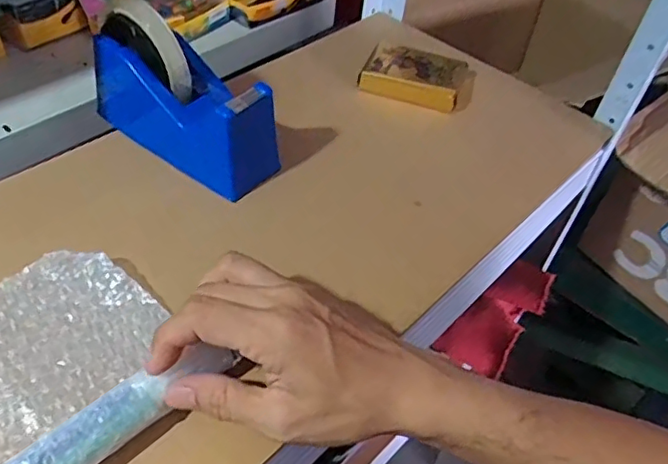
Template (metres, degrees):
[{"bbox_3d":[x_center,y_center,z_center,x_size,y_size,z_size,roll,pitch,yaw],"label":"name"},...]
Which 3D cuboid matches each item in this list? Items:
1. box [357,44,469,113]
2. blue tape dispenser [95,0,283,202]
[{"bbox_3d":[0.077,-0.154,0.571,0.093,0.020,0.068,18,47,10],"label":"box"},{"bbox_3d":[-0.115,-0.108,0.450,0.148,0.100,0.056,31,50,21],"label":"blue tape dispenser"}]

